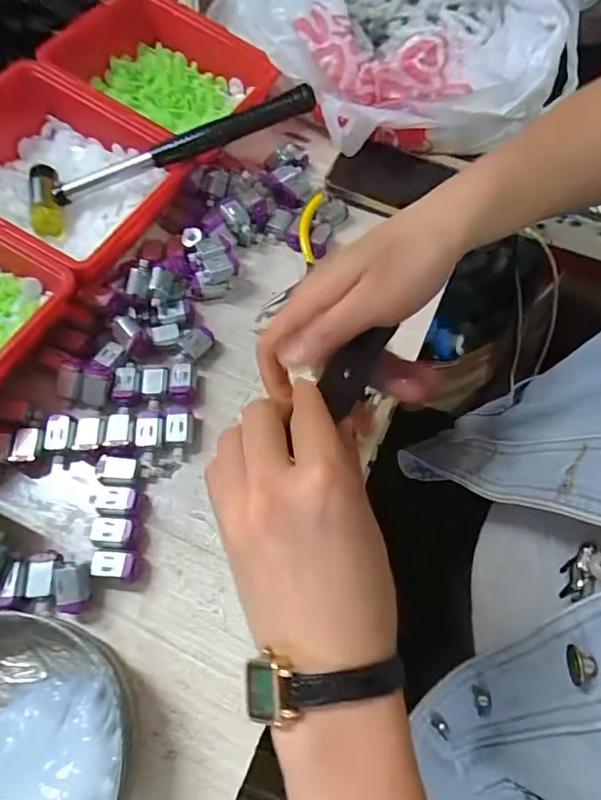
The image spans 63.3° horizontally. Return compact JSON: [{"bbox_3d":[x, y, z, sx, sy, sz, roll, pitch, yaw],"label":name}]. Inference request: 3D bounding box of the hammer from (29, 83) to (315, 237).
[{"bbox_3d":[-0.104,-0.196,0.385,0.235,0.019,0.059,-19,66,5],"label":"hammer"}]

